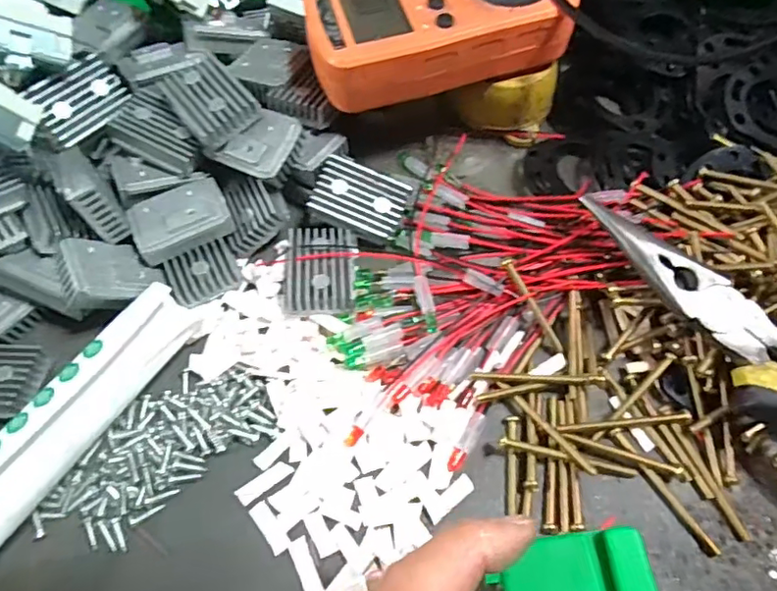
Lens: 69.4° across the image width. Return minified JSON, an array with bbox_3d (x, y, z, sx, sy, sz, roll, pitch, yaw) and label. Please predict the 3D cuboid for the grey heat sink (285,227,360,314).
[{"bbox_3d":[-0.032,-0.012,0.269,0.032,0.013,0.048,-2,63,2],"label":"grey heat sink"}]

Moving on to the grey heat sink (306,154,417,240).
[{"bbox_3d":[-0.014,-0.048,0.283,0.046,0.010,0.033,22,82,-3],"label":"grey heat sink"}]

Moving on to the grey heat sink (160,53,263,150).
[{"bbox_3d":[-0.088,-0.096,0.277,0.033,0.014,0.044,-36,67,-16],"label":"grey heat sink"}]

